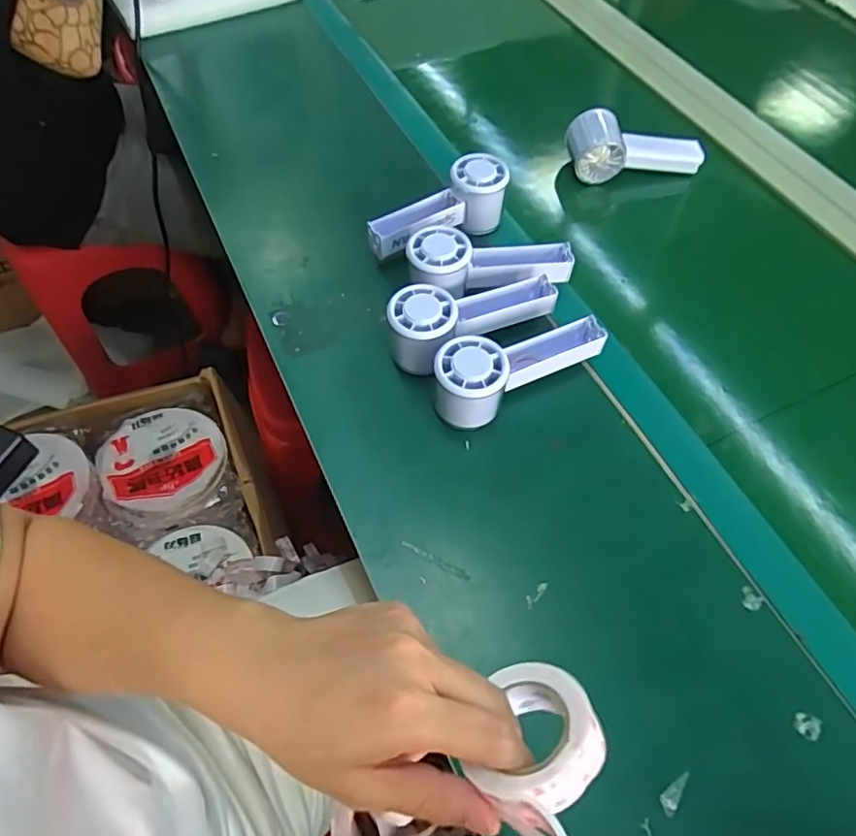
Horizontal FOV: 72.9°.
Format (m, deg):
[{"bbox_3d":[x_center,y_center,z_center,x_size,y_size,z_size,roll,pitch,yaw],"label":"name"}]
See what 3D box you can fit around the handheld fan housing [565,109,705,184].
[{"bbox_3d":[0.235,-0.313,0.658,0.149,0.056,0.053,-6,58,-5],"label":"handheld fan housing"}]

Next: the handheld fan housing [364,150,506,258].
[{"bbox_3d":[0.008,-0.206,0.579,0.147,0.062,0.047,-24,61,-15],"label":"handheld fan housing"}]

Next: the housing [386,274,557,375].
[{"bbox_3d":[0.043,-0.080,0.504,0.151,0.061,0.061,-14,59,-10],"label":"housing"}]

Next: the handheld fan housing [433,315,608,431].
[{"bbox_3d":[0.076,-0.045,0.485,0.156,0.060,0.057,-28,62,-17],"label":"handheld fan housing"}]

